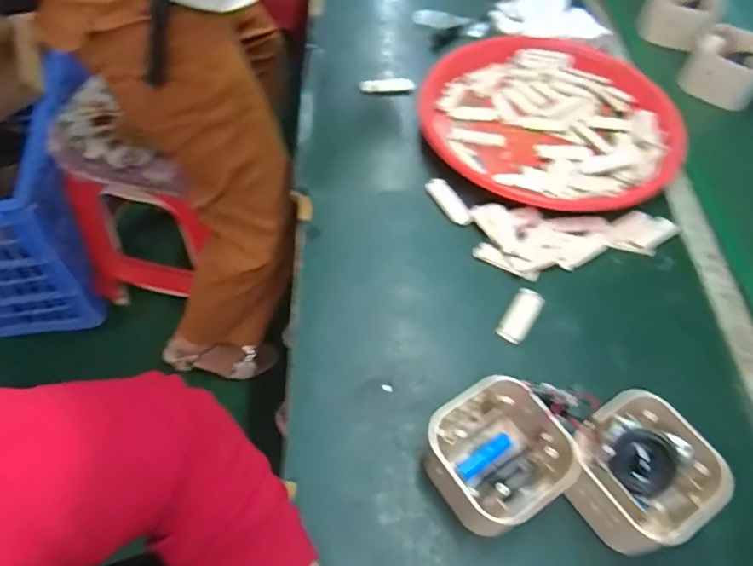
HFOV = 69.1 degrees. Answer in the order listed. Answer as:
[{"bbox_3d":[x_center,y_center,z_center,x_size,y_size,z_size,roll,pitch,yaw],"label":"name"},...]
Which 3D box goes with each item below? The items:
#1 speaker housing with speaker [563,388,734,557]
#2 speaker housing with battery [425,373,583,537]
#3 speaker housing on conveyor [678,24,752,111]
[{"bbox_3d":[0.186,0.142,0.401,0.094,0.062,0.091,-30,63,-23],"label":"speaker housing with speaker"},{"bbox_3d":[0.089,0.132,0.405,0.092,0.062,0.098,-26,63,-18],"label":"speaker housing with battery"},{"bbox_3d":[0.462,-0.283,0.717,0.096,0.057,0.092,39,64,20],"label":"speaker housing on conveyor"}]

